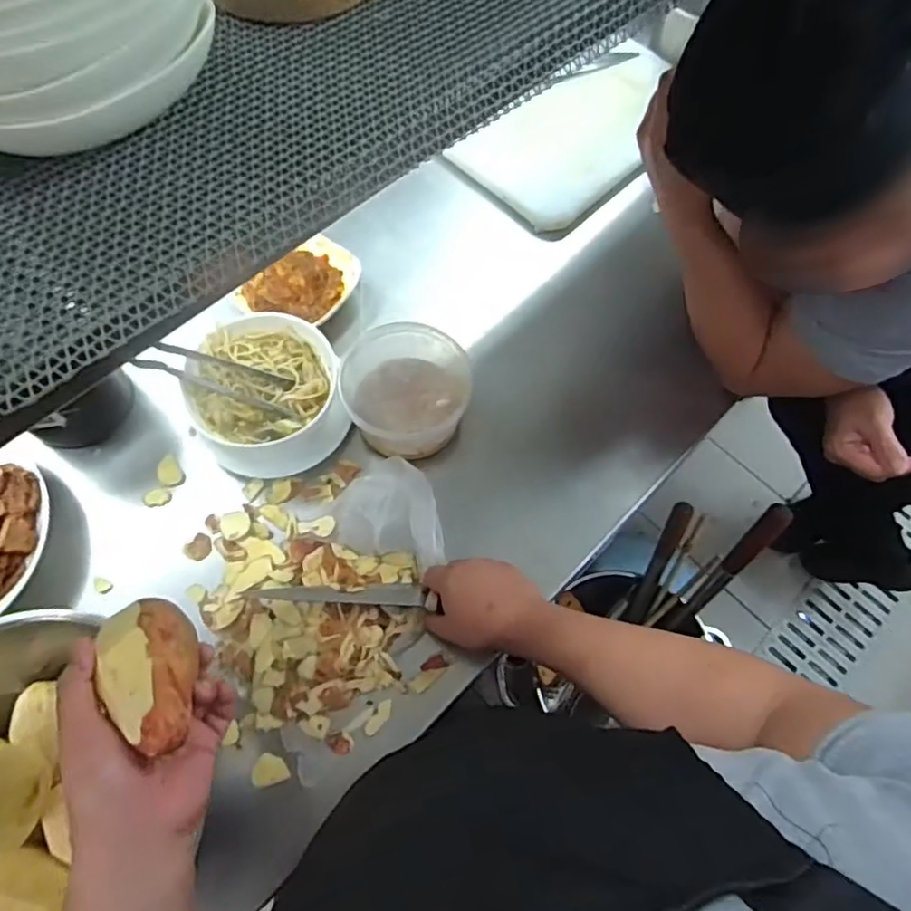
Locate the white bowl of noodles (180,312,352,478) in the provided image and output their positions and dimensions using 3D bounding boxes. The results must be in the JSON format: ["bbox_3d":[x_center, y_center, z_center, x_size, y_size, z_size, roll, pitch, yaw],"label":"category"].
[{"bbox_3d":[-0.216,-0.070,0.722,0.163,0.069,0.170,1,67,-1],"label":"white bowl of noodles"}]

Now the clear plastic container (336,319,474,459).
[{"bbox_3d":[-0.058,-0.086,0.738,0.148,0.069,0.170,-11,67,-6],"label":"clear plastic container"}]

